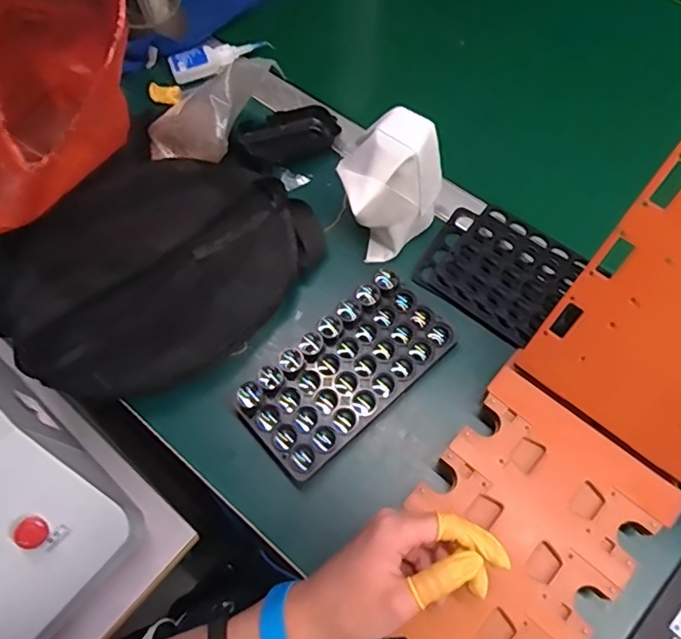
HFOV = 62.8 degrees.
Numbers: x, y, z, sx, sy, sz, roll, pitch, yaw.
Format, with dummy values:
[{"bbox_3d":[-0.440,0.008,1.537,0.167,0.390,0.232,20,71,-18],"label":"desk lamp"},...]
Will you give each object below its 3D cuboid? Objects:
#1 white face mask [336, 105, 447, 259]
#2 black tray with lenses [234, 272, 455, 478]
[{"bbox_3d":[0.049,-0.127,0.523,0.096,0.106,0.071,-26,68,-8],"label":"white face mask"},{"bbox_3d":[0.006,0.047,0.506,0.190,0.039,0.095,-40,70,-13],"label":"black tray with lenses"}]

